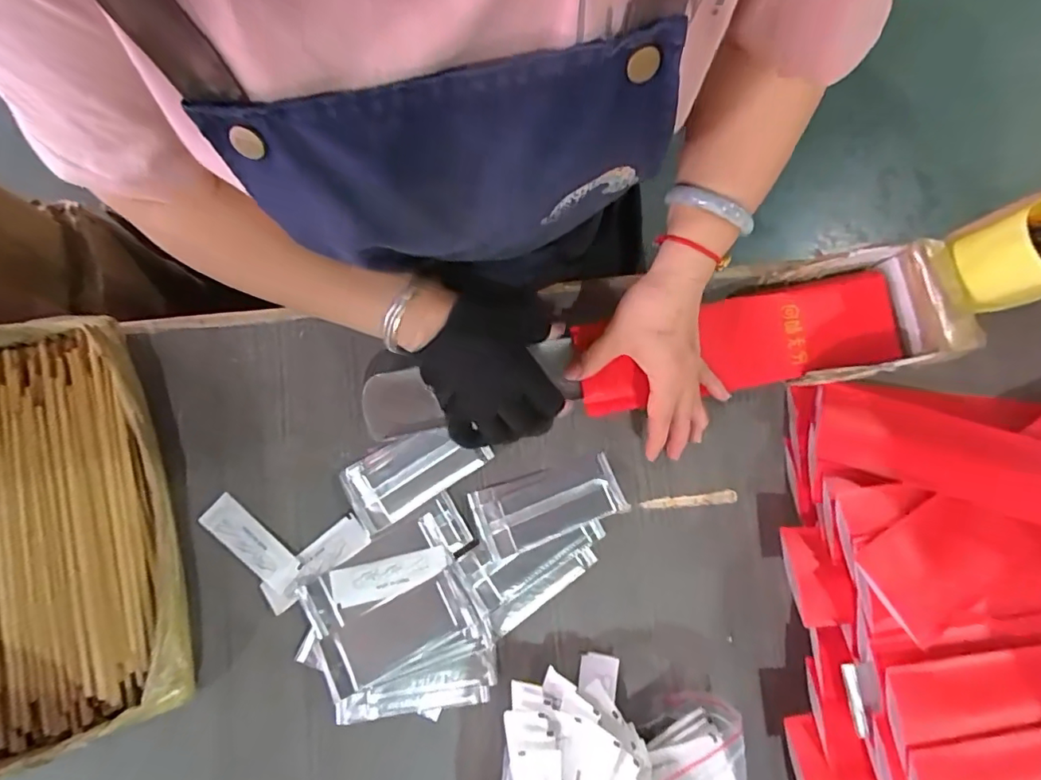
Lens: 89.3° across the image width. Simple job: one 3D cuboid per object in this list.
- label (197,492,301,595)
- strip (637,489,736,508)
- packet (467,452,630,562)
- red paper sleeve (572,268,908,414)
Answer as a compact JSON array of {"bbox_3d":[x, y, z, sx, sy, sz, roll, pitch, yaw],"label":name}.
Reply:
[{"bbox_3d":[-0.225,0.128,0.441,0.092,0.007,0.034,41,85,5],"label":"label"},{"bbox_3d":[0.148,0.097,0.464,0.083,0.004,0.011,-4,81,-3],"label":"strip"},{"bbox_3d":[0.025,0.097,0.452,0.125,0.006,0.057,-19,82,-5],"label":"packet"},{"bbox_3d":[0.189,-0.041,0.458,0.282,0.030,0.082,-14,78,-6],"label":"red paper sleeve"}]

